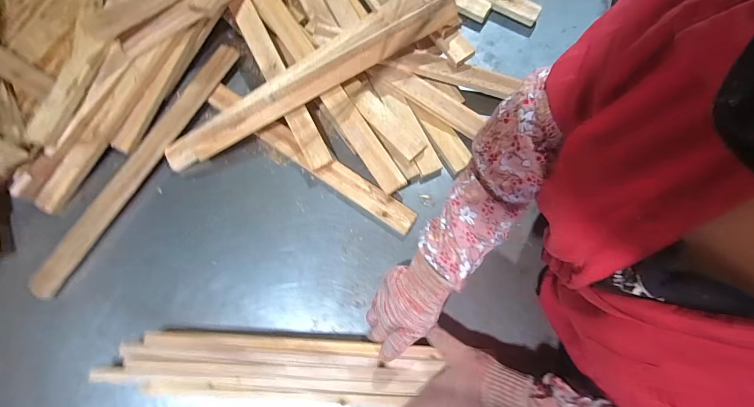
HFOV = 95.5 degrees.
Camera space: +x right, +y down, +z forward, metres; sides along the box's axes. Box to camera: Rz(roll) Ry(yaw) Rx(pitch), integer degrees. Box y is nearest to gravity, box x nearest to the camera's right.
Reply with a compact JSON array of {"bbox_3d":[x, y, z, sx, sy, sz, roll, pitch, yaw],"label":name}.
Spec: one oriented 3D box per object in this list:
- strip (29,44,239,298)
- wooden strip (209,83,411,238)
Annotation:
[{"bbox_3d":[-0.385,-0.076,0.572,0.034,0.023,0.483,27,75,8],"label":"strip"},{"bbox_3d":[-0.120,-0.083,0.590,0.422,0.022,0.040,34,76,10],"label":"wooden strip"}]

